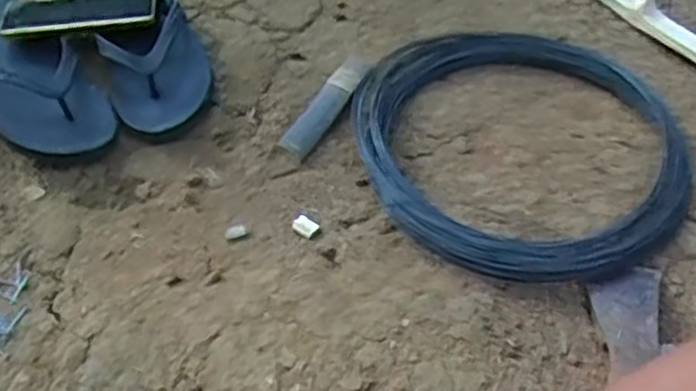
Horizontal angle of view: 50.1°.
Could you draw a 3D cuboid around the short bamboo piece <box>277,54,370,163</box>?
[{"bbox_3d":[-0.021,-0.099,0.800,0.030,0.024,0.141,26,57,20],"label":"short bamboo piece"}]

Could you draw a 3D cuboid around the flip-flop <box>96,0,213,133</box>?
[{"bbox_3d":[-0.223,-0.181,0.826,0.107,0.059,0.268,-17,54,-13],"label":"flip-flop"}]

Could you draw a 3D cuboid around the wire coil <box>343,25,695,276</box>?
[{"bbox_3d":[0.170,-0.059,0.746,0.329,0.031,0.331,-1,52,1],"label":"wire coil"}]

